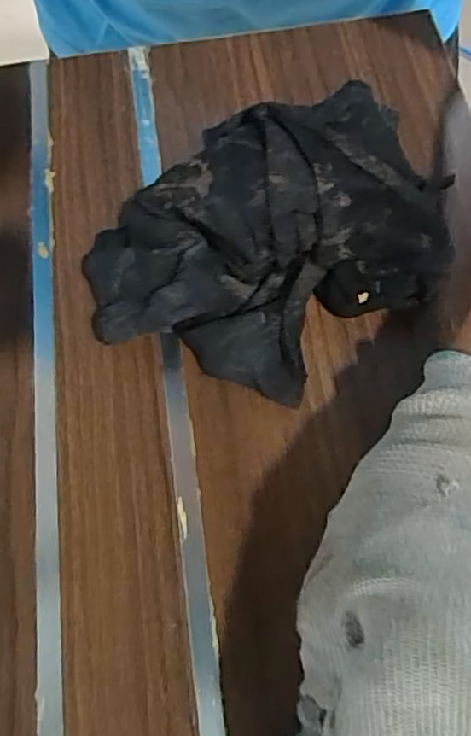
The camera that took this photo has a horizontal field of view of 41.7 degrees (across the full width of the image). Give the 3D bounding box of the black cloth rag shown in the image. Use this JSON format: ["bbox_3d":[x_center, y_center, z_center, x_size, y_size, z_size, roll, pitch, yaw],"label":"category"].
[{"bbox_3d":[0.008,-0.043,0.231,0.124,0.053,0.093,-22,67,-8],"label":"black cloth rag"}]

